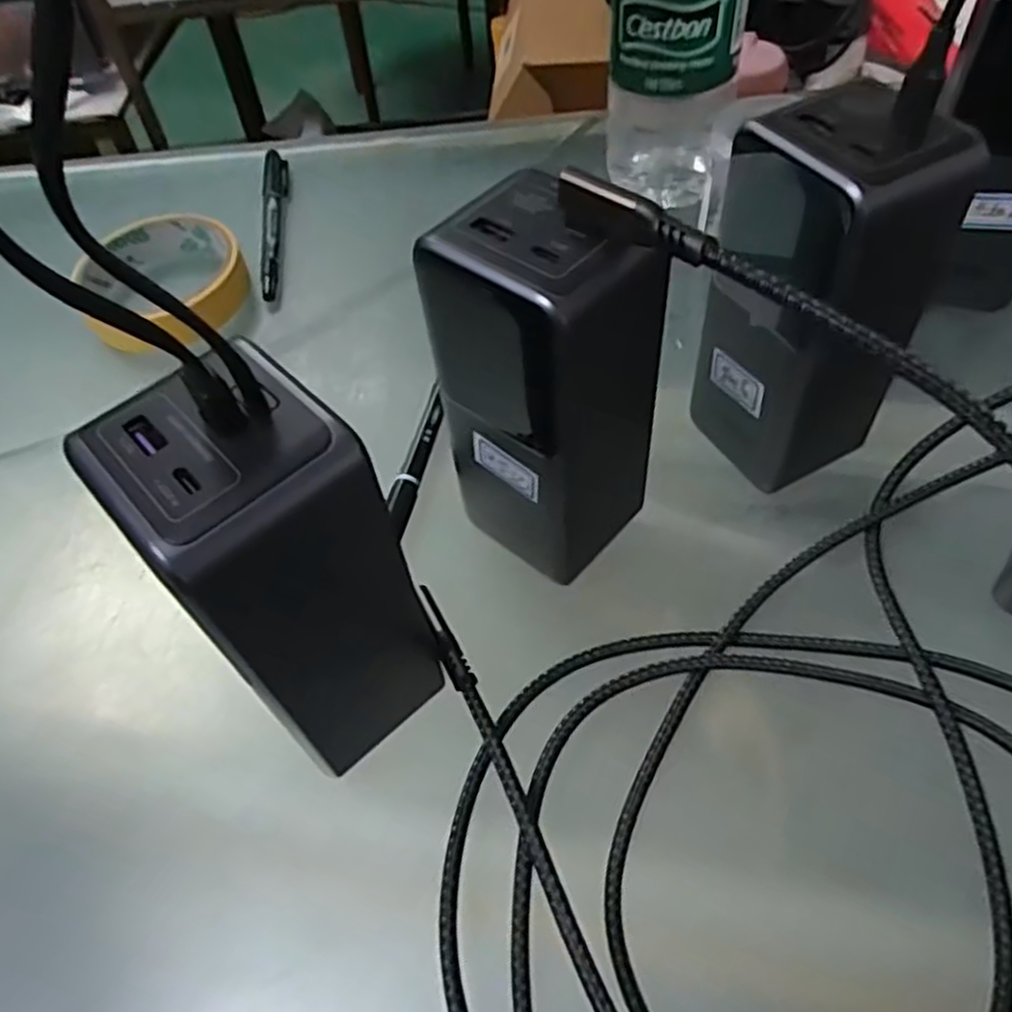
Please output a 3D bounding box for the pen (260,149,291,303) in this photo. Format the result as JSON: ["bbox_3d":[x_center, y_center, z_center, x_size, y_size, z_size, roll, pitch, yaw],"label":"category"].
[{"bbox_3d":[-0.130,-0.161,0.431,0.014,0.012,0.131,-8,53,-1],"label":"pen"}]

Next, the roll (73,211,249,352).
[{"bbox_3d":[-0.179,-0.119,0.398,0.084,0.022,0.087,-3,53,4],"label":"roll"}]

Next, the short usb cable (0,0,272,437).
[{"bbox_3d":[-0.065,-0.044,0.123,0.029,0.097,0.009,-39,59,-22],"label":"short usb cable"}]

